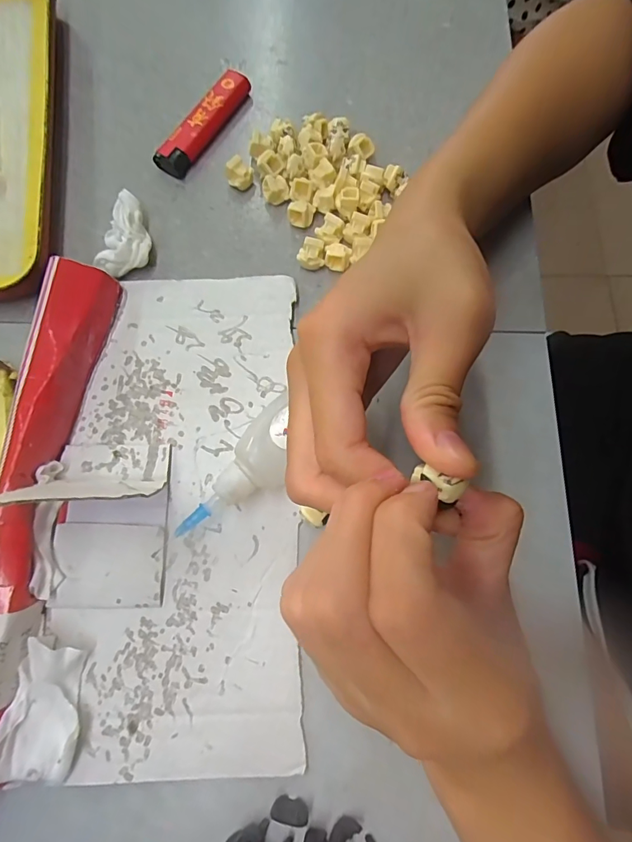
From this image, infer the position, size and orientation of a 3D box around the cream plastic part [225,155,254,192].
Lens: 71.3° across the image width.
[{"bbox_3d":[-0.045,-0.144,0.258,0.012,0.015,0.012,0,75,-1],"label":"cream plastic part"}]

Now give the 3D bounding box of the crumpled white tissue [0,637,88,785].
[{"bbox_3d":[-0.113,0.123,0.186,0.031,0.018,0.052,10,75,1],"label":"crumpled white tissue"}]

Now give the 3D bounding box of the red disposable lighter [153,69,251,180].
[{"bbox_3d":[-0.069,-0.182,0.269,0.018,0.015,0.076,32,76,7],"label":"red disposable lighter"}]

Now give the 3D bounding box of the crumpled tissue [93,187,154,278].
[{"bbox_3d":[-0.109,-0.103,0.246,0.029,0.017,0.044,-17,76,-6],"label":"crumpled tissue"}]

